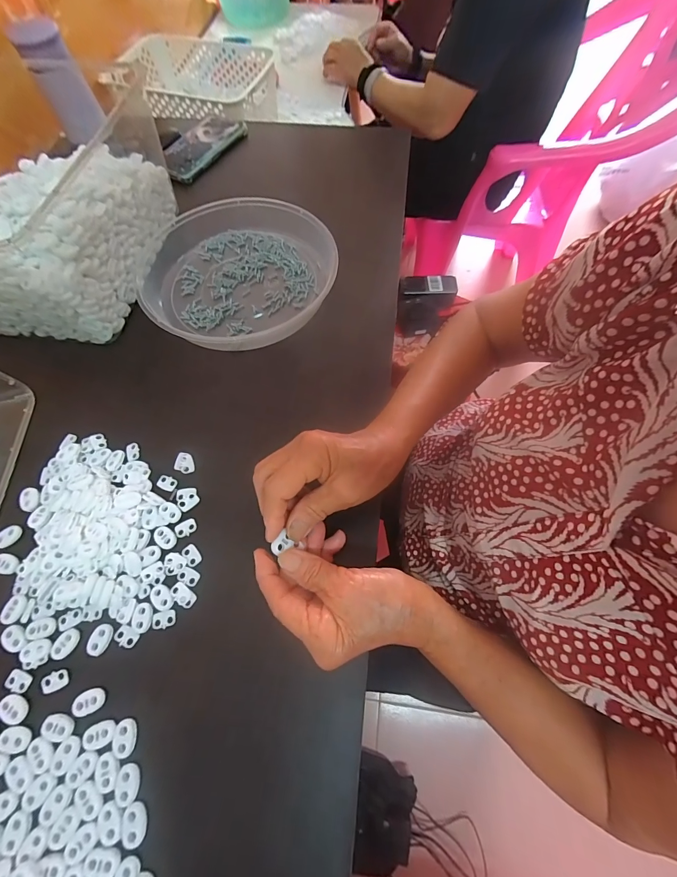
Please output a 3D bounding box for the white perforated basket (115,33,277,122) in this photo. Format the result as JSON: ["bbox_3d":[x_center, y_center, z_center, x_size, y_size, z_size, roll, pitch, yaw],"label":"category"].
[{"bbox_3d":[-0.302,-0.715,0.704,0.318,0.080,0.235,16,67,8],"label":"white perforated basket"}]

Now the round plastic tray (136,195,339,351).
[{"bbox_3d":[-0.126,-0.204,0.423,0.239,0.048,0.237,0,66,1],"label":"round plastic tray"}]

